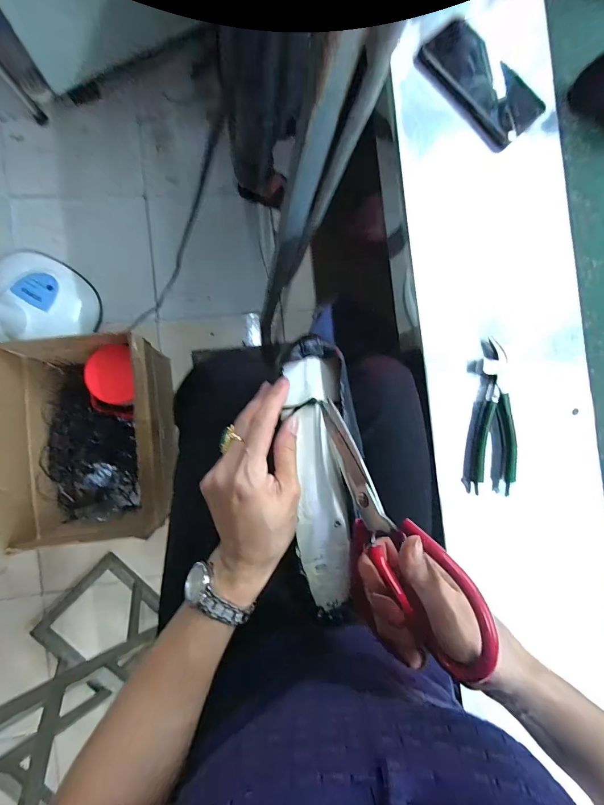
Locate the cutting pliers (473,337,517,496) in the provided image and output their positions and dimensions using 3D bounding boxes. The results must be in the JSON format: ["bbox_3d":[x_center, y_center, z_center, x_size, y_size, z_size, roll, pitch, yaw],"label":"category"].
[{"bbox_3d":[0.247,0.018,0.449,0.052,0.014,0.186,6,88,-8],"label":"cutting pliers"}]

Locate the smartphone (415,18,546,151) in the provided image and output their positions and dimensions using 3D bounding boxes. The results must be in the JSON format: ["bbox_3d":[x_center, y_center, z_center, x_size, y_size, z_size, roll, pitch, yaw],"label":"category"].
[{"bbox_3d":[0.226,-0.407,0.456,0.164,0.017,0.080,42,94,-2],"label":"smartphone"}]

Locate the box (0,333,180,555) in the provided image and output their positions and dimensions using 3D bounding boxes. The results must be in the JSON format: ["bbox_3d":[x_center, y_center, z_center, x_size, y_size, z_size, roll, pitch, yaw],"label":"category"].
[{"bbox_3d":[-0.506,0.092,0.862,0.312,0.224,0.502,-6,90,-8],"label":"box"}]

